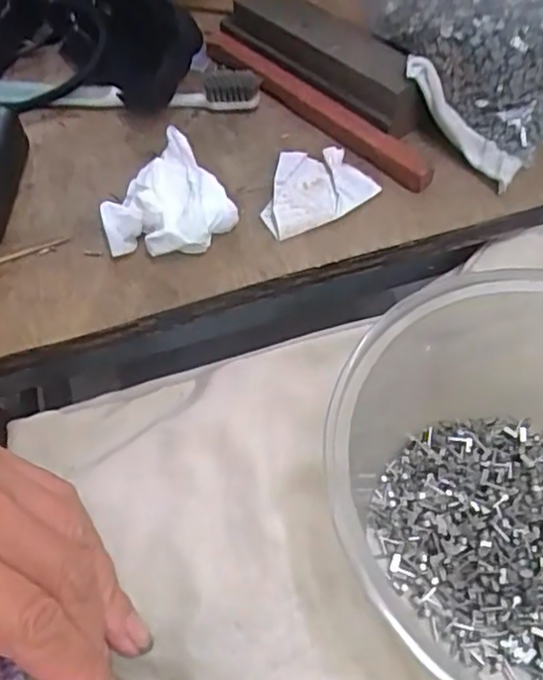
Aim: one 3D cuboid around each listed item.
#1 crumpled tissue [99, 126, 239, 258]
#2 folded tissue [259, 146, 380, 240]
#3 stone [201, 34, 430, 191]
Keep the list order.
[{"bbox_3d":[-0.046,-0.056,0.283,0.053,0.029,0.042,-32,63,-17],"label":"crumpled tissue"},{"bbox_3d":[0.017,-0.070,0.300,0.051,0.010,0.040,-27,61,-14],"label":"folded tissue"},{"bbox_3d":[0.020,-0.117,0.325,0.016,0.013,0.146,-39,65,-20],"label":"stone"}]

